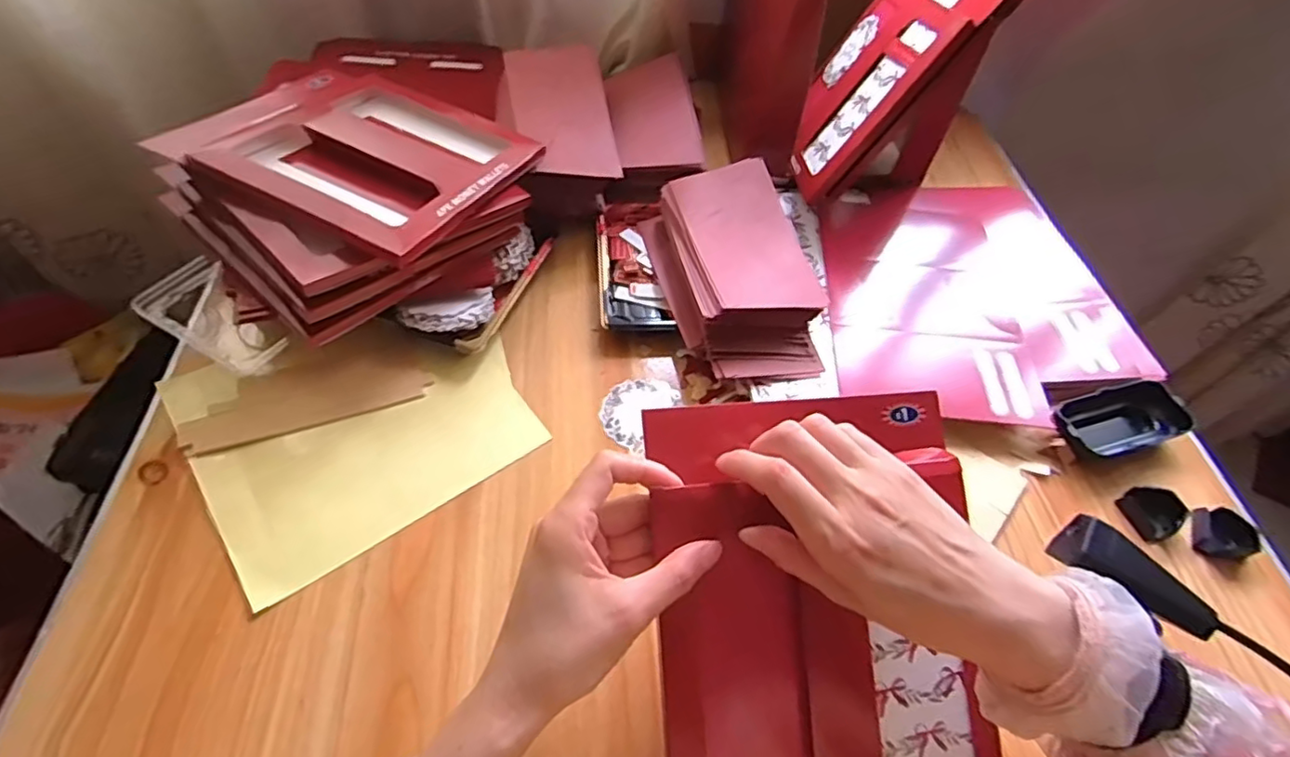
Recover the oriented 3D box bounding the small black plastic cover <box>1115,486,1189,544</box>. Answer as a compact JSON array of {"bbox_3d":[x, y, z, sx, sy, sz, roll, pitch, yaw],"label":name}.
[{"bbox_3d":[0.388,0.101,0.470,0.035,0.016,0.038,-22,59,-19],"label":"small black plastic cover"}]

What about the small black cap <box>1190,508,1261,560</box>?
[{"bbox_3d":[0.433,0.116,0.462,0.033,0.021,0.035,2,55,-3],"label":"small black cap"}]

